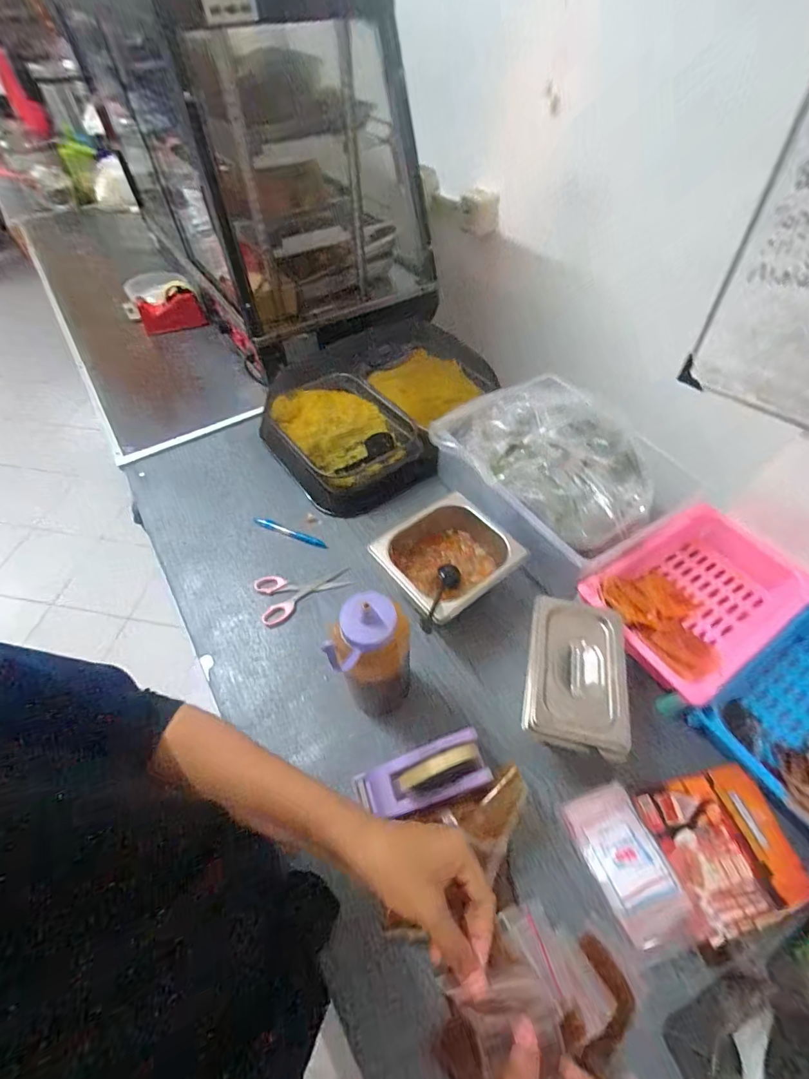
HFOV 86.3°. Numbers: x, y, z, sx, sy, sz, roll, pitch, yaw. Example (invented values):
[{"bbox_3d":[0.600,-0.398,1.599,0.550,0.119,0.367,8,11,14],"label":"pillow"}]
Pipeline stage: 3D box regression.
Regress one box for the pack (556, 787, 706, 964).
[{"bbox_3d":[0.241,0.353,0.465,0.074,0.025,0.145,-19,56,-10],"label":"pack"}]

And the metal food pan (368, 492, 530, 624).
[{"bbox_3d":[0.056,0.029,0.652,0.180,0.107,0.182,-33,60,-19],"label":"metal food pan"}]

